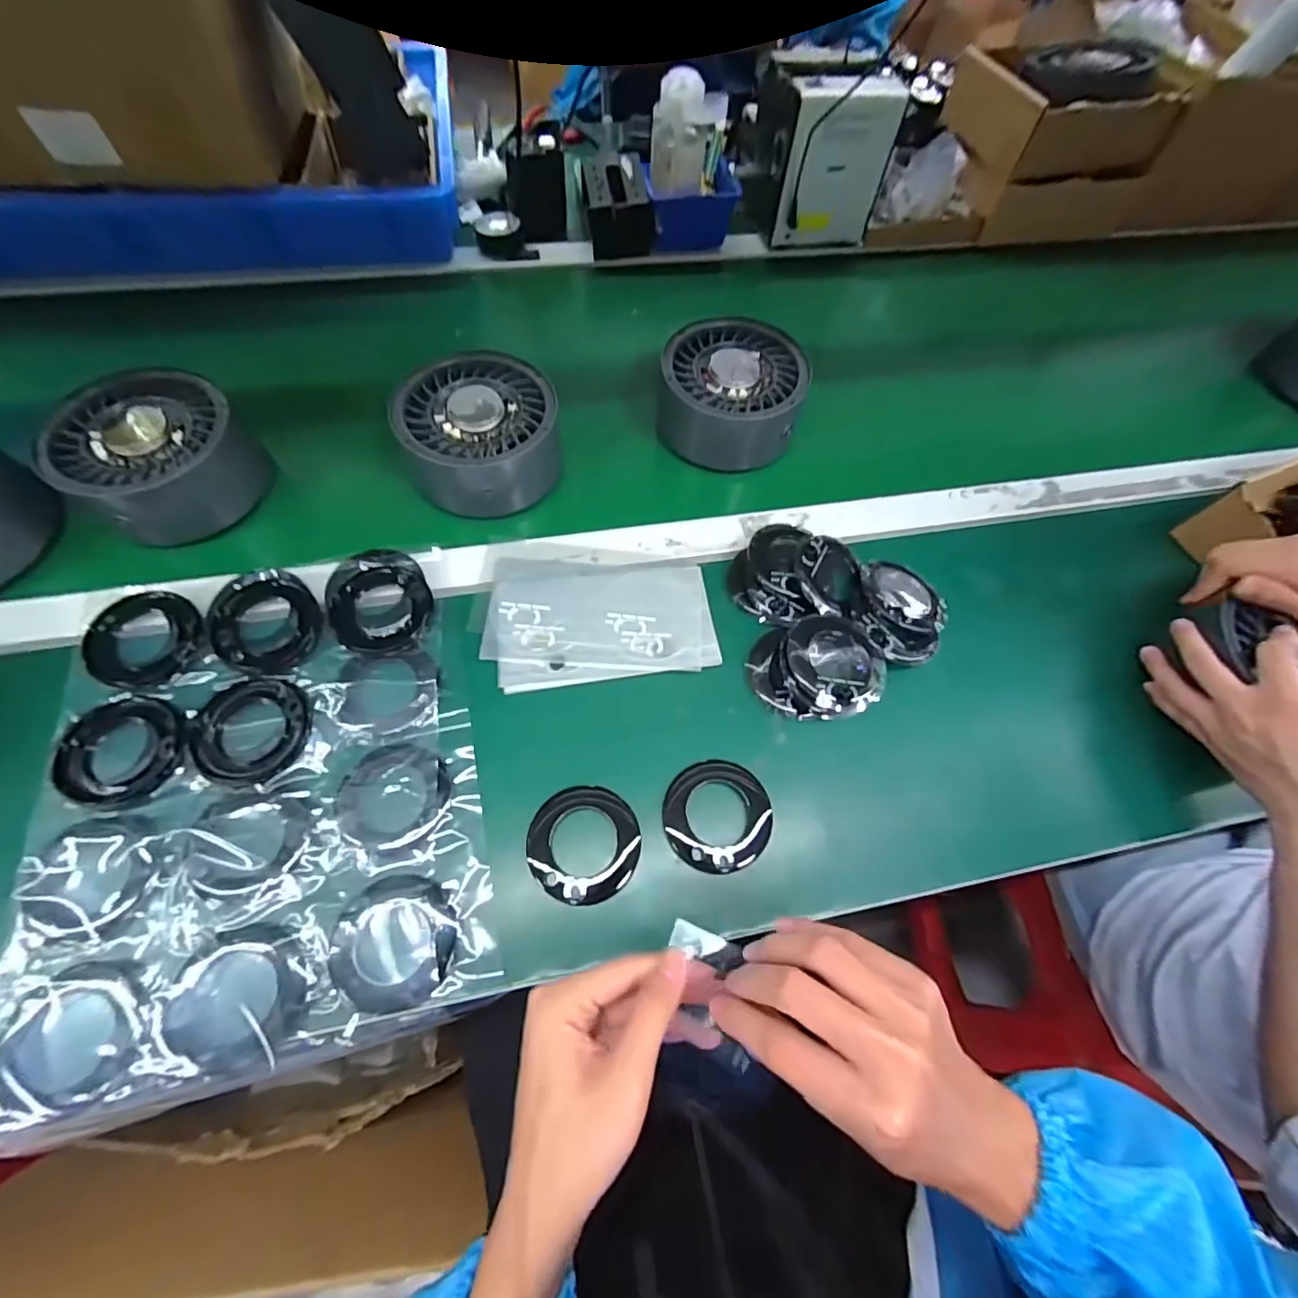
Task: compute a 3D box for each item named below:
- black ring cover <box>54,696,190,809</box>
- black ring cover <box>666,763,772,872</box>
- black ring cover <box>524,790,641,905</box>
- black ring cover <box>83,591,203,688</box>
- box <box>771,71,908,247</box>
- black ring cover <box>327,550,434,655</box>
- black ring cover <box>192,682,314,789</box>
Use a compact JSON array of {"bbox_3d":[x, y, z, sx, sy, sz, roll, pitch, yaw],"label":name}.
[{"bbox_3d":[-0.369,0.071,0.382,0.076,0.009,0.076,-1,66,-2],"label":"black ring cover"},{"bbox_3d":[0.050,0.120,0.396,0.076,0.011,0.078,-2,66,-2],"label":"black ring cover"},{"bbox_3d":[-0.045,0.136,0.383,0.076,0.014,0.075,3,66,0],"label":"black ring cover"},{"bbox_3d":[-0.384,-0.009,0.415,0.075,0.010,0.073,21,67,8],"label":"black ring cover"},{"bbox_3d":[0.214,-0.556,0.637,0.126,0.150,0.060,-14,67,-8],"label":"box"},{"bbox_3d":[-0.220,-0.042,0.443,0.078,0.014,0.097,-27,69,-13],"label":"black ring cover"},{"bbox_3d":[-0.287,0.058,0.396,0.080,0.006,0.075,17,66,6],"label":"black ring cover"}]

